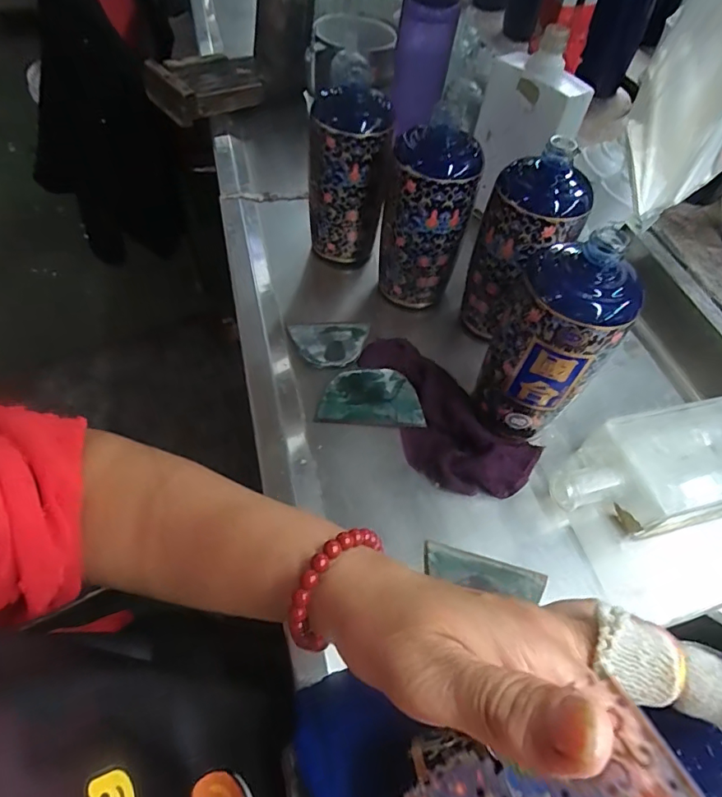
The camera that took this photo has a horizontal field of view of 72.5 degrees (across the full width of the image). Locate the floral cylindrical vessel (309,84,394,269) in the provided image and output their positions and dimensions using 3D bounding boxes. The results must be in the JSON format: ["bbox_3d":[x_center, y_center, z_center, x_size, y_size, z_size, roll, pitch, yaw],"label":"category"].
[{"bbox_3d":[-0.013,-0.227,0.520,0.078,0.165,0.070,0,55,-3],"label":"floral cylindrical vessel"}]

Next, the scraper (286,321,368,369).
[{"bbox_3d":[-0.030,-0.055,0.487,0.075,0.005,0.059,-6,55,-7],"label":"scraper"}]

